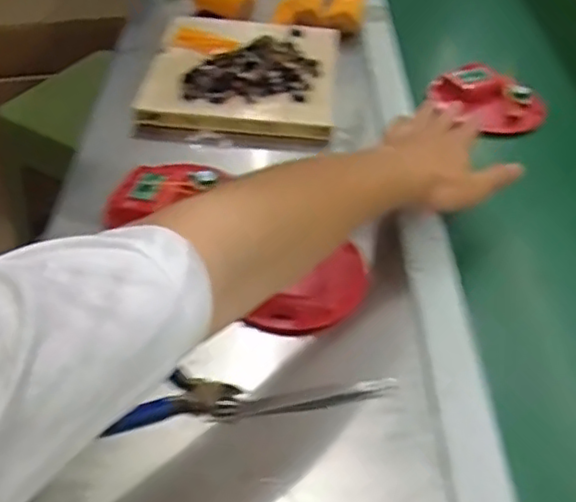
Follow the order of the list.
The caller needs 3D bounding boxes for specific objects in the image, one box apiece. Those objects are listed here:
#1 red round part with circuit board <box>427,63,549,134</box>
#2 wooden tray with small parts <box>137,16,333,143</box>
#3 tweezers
[{"bbox_3d":[0.218,-0.166,0.702,0.077,0.027,0.110,-27,53,-28],"label":"red round part with circuit board"},{"bbox_3d":[-0.048,-0.203,0.717,0.198,0.041,0.208,5,45,0],"label":"wooden tray with small parts"},{"bbox_3d":[0.013,0.102,0.442,0.128,0.004,0.013,-6,46,-11],"label":"tweezers"}]

